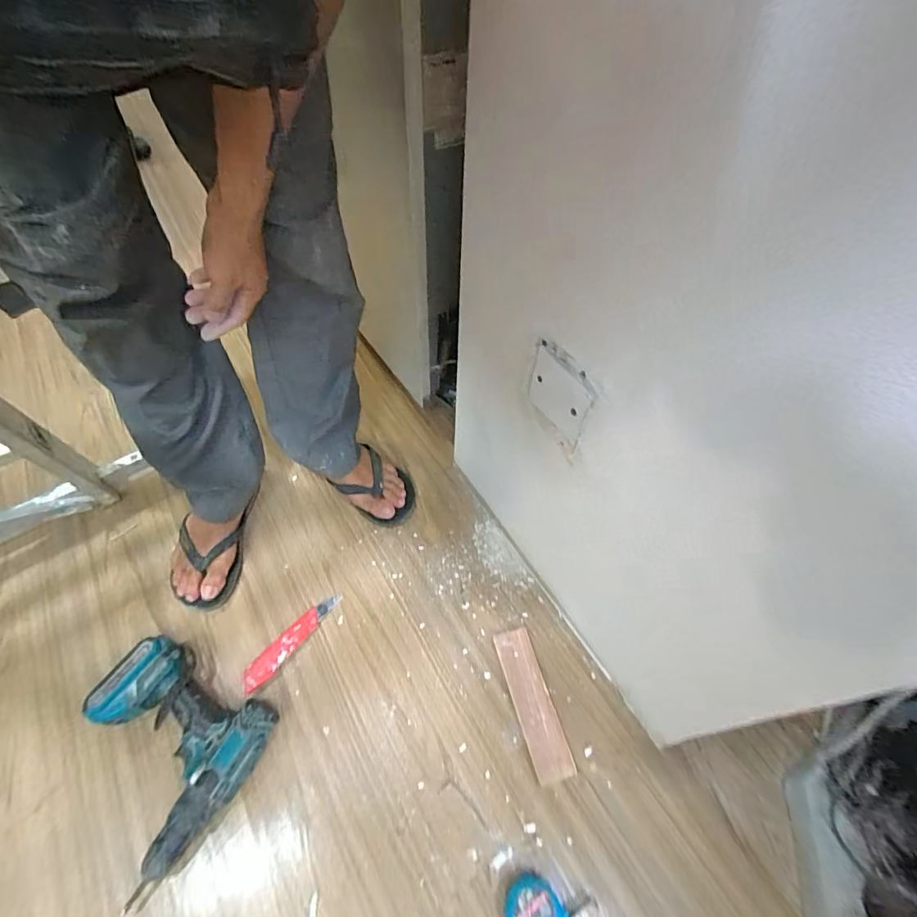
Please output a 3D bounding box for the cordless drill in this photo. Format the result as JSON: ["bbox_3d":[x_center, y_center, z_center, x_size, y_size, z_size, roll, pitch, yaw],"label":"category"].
[{"bbox_3d":[-0.370,0.364,0.590,0.212,0.073,0.211,28,57,15],"label":"cordless drill"}]

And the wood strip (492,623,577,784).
[{"bbox_3d":[0.102,0.339,0.670,0.052,0.012,0.192,-11,56,-12],"label":"wood strip"}]

